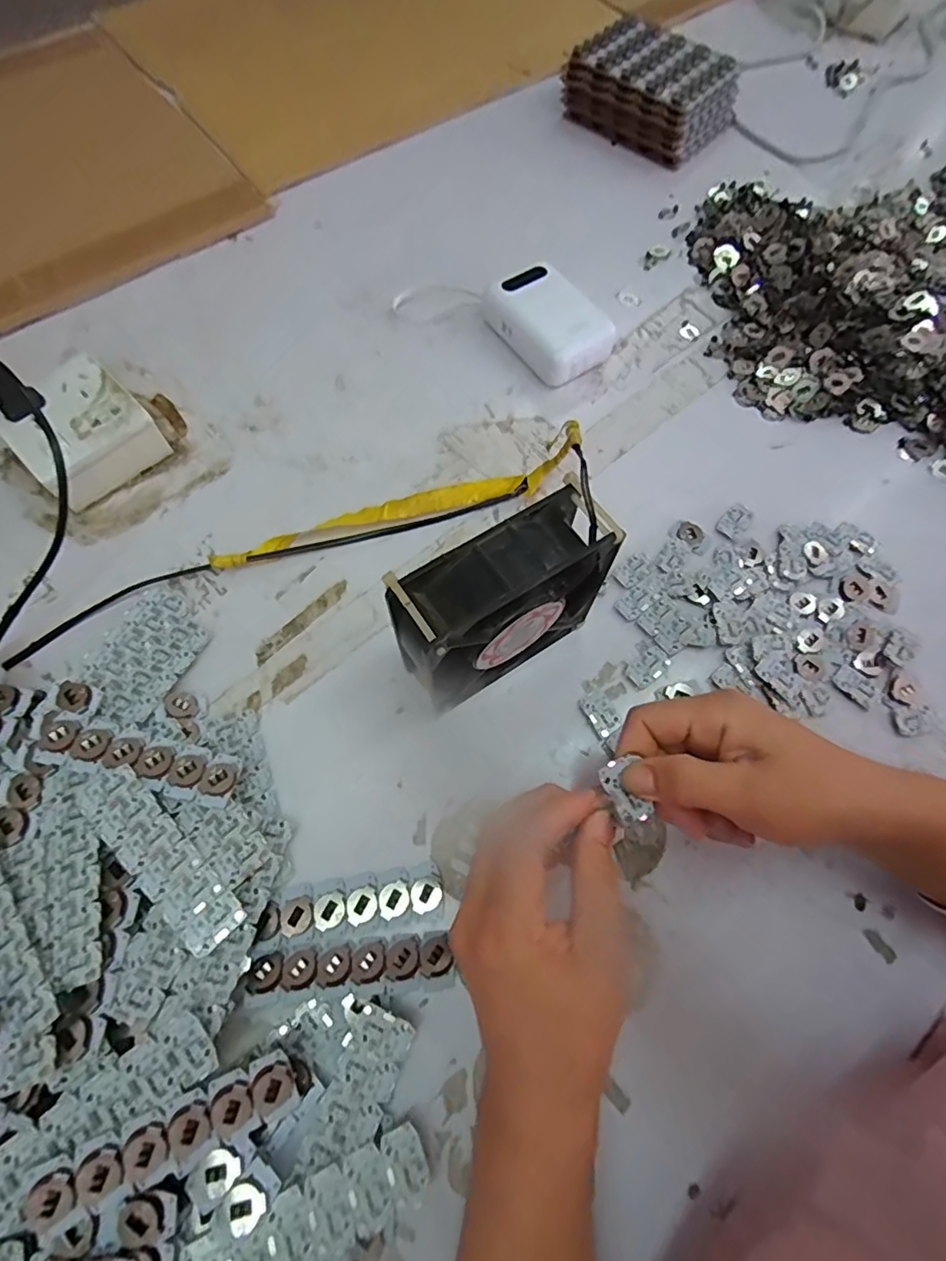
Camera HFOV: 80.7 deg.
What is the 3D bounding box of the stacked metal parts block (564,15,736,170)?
[{"bbox_3d":[0.187,-0.566,0.583,0.158,0.056,0.112,38,72,14],"label":"stacked metal parts block"}]

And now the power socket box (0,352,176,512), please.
[{"bbox_3d":[-0.289,-0.144,0.417,0.093,0.044,0.086,42,73,16],"label":"power socket box"}]

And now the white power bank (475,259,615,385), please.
[{"bbox_3d":[0.062,-0.256,0.465,0.068,0.038,0.105,-31,71,-13],"label":"white power bank"}]

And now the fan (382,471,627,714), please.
[{"bbox_3d":[0.025,-0.012,0.323,0.113,0.118,0.047,-31,71,-13],"label":"fan"}]

